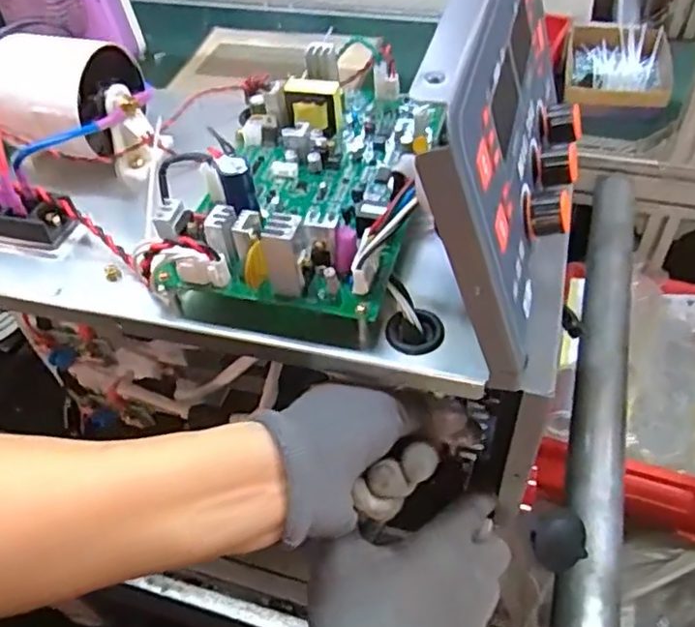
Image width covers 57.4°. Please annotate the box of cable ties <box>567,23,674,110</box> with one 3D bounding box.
[{"bbox_3d":[0.382,-0.345,0.905,0.148,0.045,0.201,8,50,12],"label":"box of cable ties"}]

